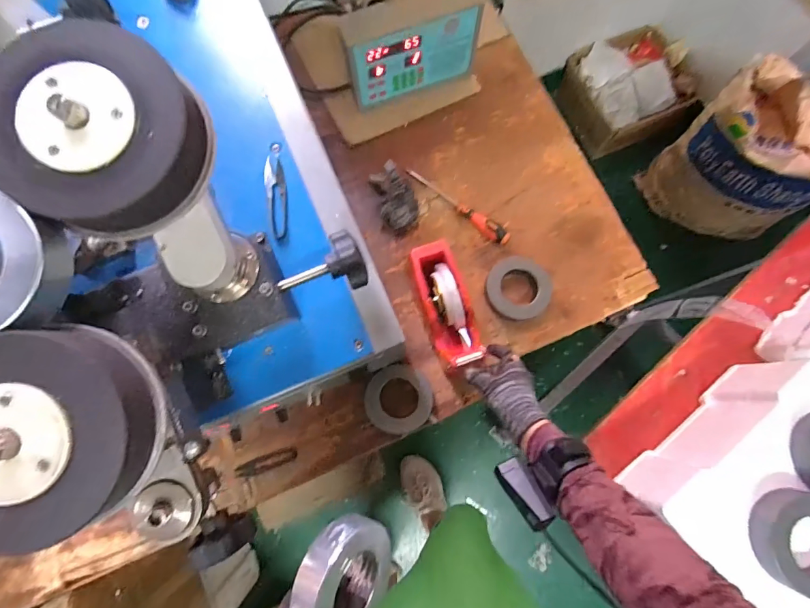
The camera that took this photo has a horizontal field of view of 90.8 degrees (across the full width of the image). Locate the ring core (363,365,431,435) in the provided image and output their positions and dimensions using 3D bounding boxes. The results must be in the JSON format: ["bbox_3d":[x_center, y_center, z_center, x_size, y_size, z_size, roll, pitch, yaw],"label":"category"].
[{"bbox_3d":[-0.010,0.150,0.632,0.102,0.021,0.105,5,79,1],"label":"ring core"}]

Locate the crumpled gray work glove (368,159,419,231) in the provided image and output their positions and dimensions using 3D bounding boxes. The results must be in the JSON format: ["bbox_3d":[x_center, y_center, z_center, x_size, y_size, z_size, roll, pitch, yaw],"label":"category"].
[{"bbox_3d":[-0.018,-0.189,0.685,0.071,0.060,0.116,-19,79,-4],"label":"crumpled gray work glove"}]

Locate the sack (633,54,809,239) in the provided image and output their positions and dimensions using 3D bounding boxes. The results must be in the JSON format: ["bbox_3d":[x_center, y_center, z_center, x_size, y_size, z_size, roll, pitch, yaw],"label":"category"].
[{"bbox_3d":[0.938,-0.373,1.108,0.301,0.510,0.292,2,79,1],"label":"sack"}]

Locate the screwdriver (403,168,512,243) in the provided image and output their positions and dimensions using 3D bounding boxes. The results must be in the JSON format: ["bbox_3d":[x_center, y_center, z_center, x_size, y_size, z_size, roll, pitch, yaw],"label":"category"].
[{"bbox_3d":[0.093,-0.174,0.700,0.213,0.031,0.032,40,81,7],"label":"screwdriver"}]

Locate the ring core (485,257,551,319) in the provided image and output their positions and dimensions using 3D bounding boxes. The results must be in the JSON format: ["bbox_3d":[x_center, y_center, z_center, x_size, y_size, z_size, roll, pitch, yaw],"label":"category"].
[{"bbox_3d":[0.188,-0.026,0.671,0.104,0.040,0.107,0,79,0],"label":"ring core"}]

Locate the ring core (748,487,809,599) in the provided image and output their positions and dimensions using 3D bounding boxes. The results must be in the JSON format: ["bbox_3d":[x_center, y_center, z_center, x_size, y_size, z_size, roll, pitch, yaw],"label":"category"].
[{"bbox_3d":[0.445,0.264,0.444,0.100,0.031,0.104,0,79,0],"label":"ring core"}]

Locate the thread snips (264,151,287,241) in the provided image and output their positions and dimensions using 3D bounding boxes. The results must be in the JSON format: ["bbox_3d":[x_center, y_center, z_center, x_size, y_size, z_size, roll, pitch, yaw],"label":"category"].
[{"bbox_3d":[-0.155,-0.132,0.485,0.024,0.013,0.105,-9,79,-2],"label":"thread snips"}]

